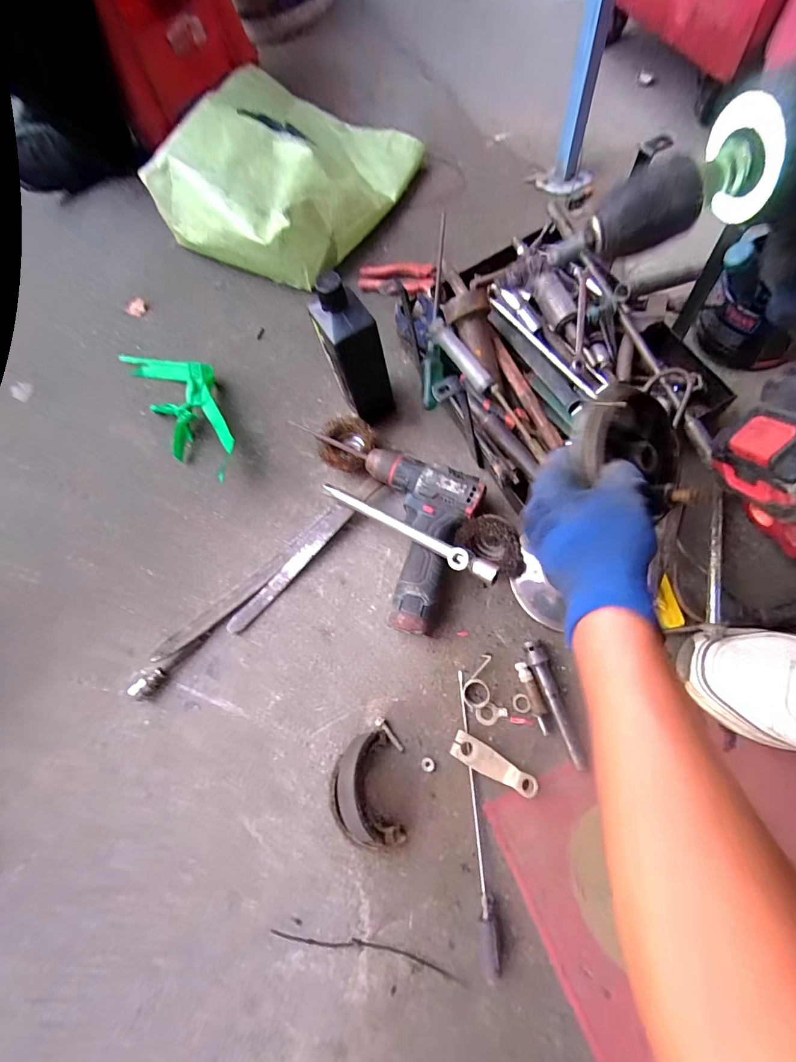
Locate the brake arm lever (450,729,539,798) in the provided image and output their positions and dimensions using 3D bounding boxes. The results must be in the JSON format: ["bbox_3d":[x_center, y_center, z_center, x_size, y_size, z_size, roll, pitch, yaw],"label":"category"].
[{"bbox_3d":[0.095,0.235,0.413,0.085,0.023,0.026,28,74,12],"label":"brake arm lever"}]

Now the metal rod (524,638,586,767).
[{"bbox_3d":[0.163,0.176,0.429,0.018,0.021,0.124,-18,70,-4],"label":"metal rod"}]

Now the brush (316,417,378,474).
[{"bbox_3d":[-0.068,-0.113,0.561,0.075,0.039,0.074,-1,70,2],"label":"brush"}]

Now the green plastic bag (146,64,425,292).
[{"bbox_3d":[-0.178,-0.595,0.686,0.323,0.126,0.337,28,74,12],"label":"green plastic bag"}]

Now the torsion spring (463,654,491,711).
[{"bbox_3d":[0.087,0.163,0.446,0.029,0.012,0.058,4,70,4],"label":"torsion spring"}]

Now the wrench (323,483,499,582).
[{"bbox_3d":[0.004,-0.004,0.475,0.240,0.014,0.021,28,73,27],"label":"wrench"}]

